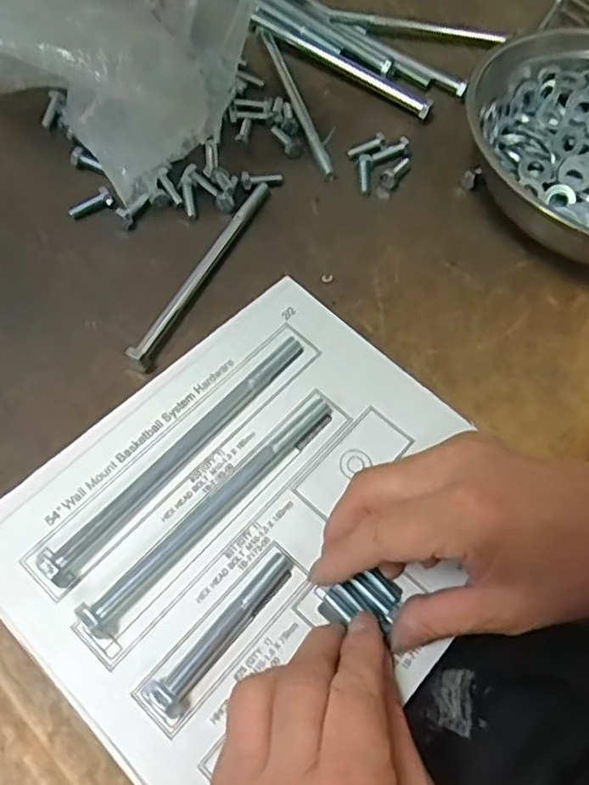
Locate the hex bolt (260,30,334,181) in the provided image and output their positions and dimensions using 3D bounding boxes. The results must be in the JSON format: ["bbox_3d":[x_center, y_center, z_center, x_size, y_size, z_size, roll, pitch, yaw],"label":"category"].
[{"bbox_3d":[0.001,-0.231,0.487,0.011,0.011,0.162,-15,64,-11],"label":"hex bolt"}]

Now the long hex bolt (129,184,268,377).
[{"bbox_3d":[-0.058,-0.082,0.403,0.013,0.019,0.167,24,63,9],"label":"long hex bolt"}]

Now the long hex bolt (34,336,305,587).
[{"bbox_3d":[-0.057,0.026,0.310,0.018,0.012,0.169,37,66,15],"label":"long hex bolt"}]

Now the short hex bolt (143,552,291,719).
[{"bbox_3d":[-0.030,0.105,0.270,0.017,0.012,0.081,42,68,17],"label":"short hex bolt"}]

